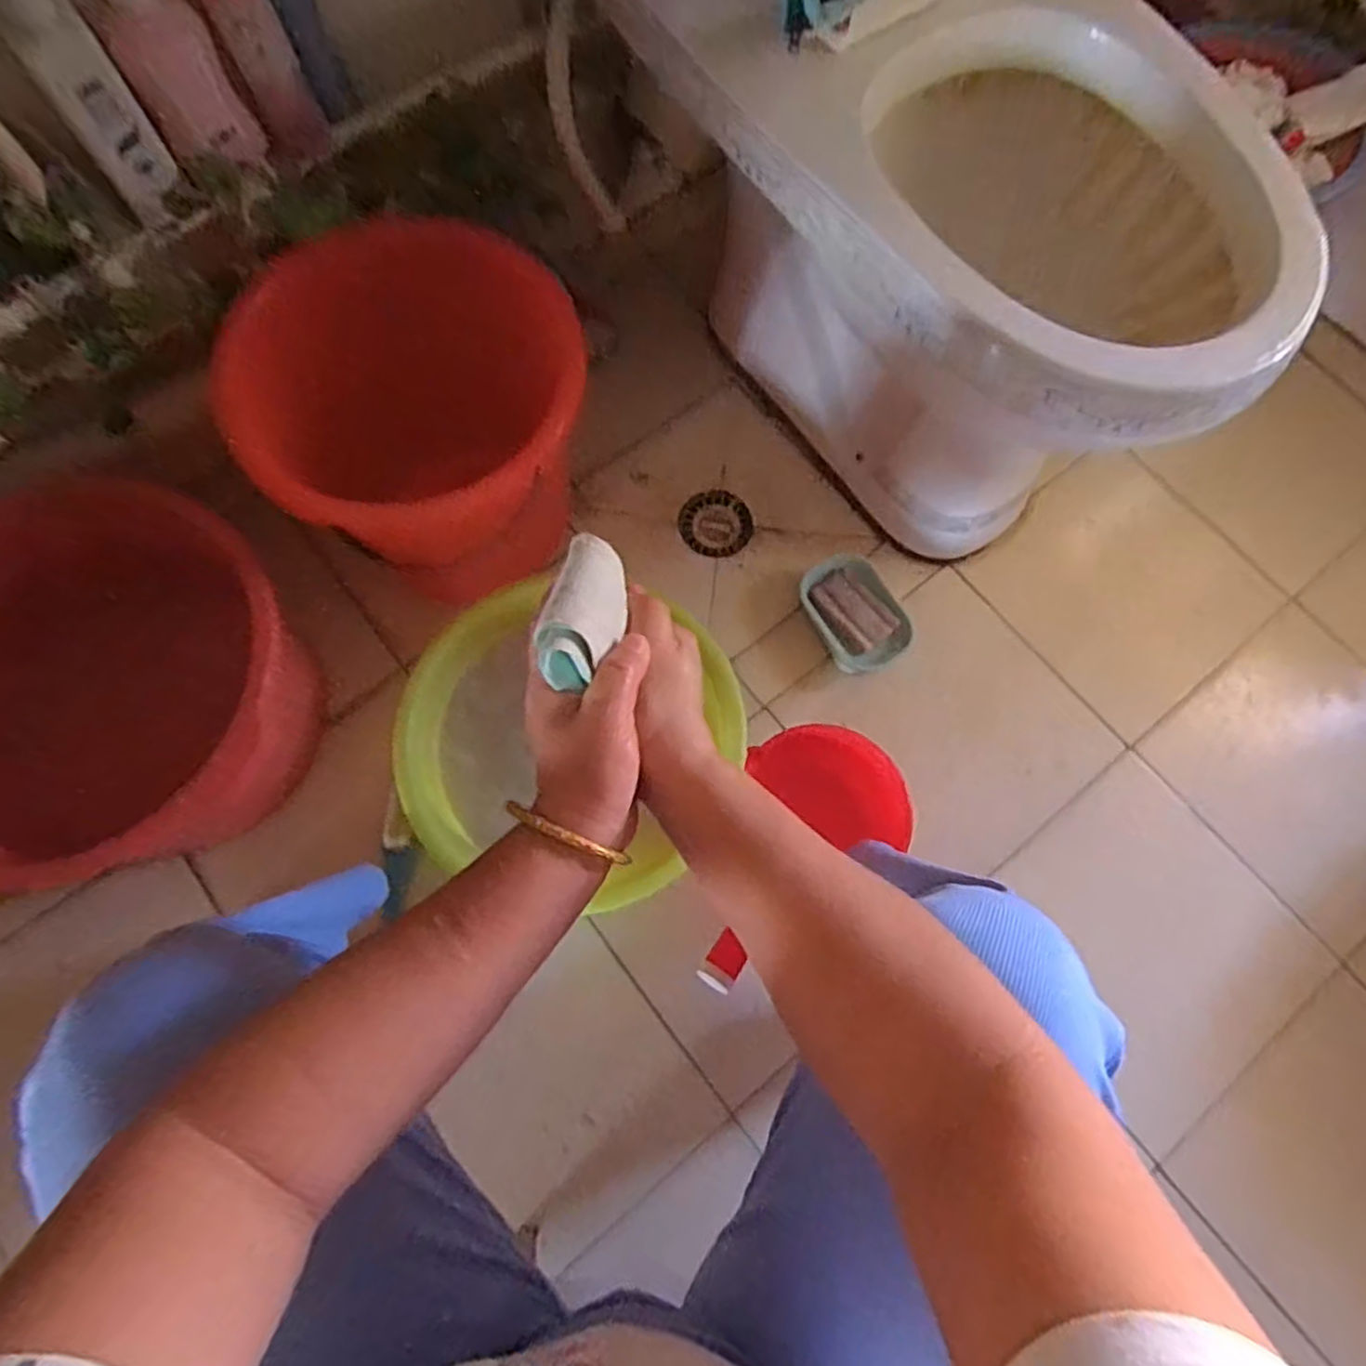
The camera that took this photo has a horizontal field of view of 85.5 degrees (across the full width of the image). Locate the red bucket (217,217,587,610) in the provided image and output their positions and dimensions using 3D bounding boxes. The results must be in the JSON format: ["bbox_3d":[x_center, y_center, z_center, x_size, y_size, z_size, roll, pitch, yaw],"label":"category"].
[{"bbox_3d":[-0.251,-0.265,0.763,0.334,0.245,0.324,26,75,6],"label":"red bucket"}]

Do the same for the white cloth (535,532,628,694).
[{"bbox_3d":[-0.047,-0.036,0.357,0.031,0.031,0.077,14,56,4],"label":"white cloth"}]

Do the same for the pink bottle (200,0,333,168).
[{"bbox_3d":[-0.325,-0.494,0.551,0.052,0.177,0.053,-22,75,-7],"label":"pink bottle"}]

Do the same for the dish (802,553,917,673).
[{"bbox_3d":[0.199,-0.079,0.866,0.096,0.043,0.137,-24,76,-6],"label":"dish"}]

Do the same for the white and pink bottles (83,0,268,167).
[{"bbox_3d":[-0.375,-0.458,0.534,0.061,0.160,0.032,-30,77,-9],"label":"white and pink bottles"}]

